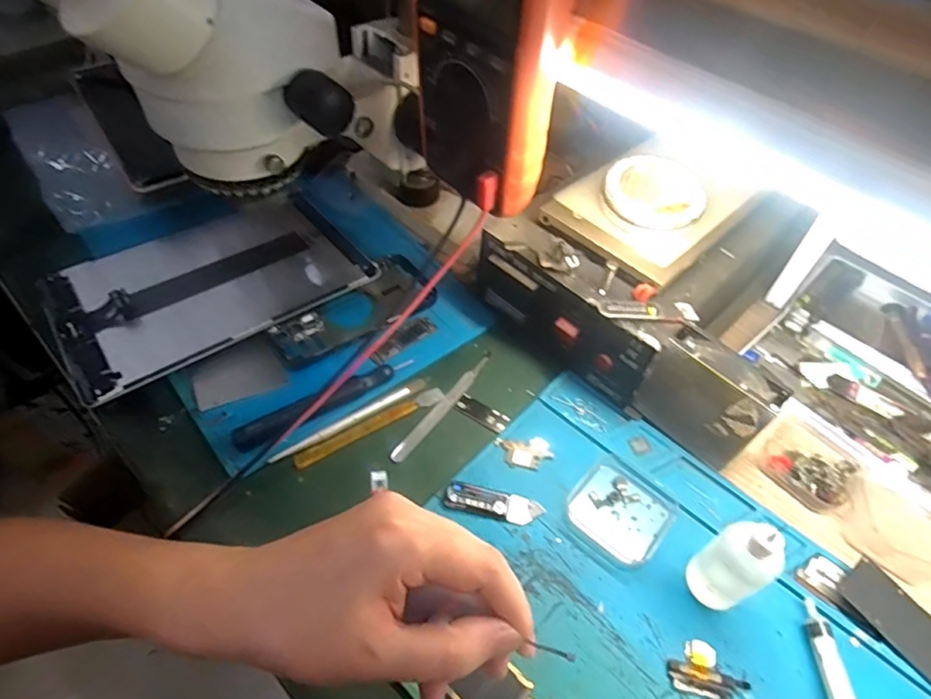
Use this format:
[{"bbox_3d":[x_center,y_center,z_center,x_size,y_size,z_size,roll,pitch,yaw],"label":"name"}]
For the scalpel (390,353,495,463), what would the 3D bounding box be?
[{"bbox_3d":[-0.016,0.043,0.439,0.012,0.004,0.123,31,56,20],"label":"scalpel"}]

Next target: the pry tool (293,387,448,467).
[{"bbox_3d":[-0.071,0.057,0.421,0.120,0.004,0.011,-24,57,-21],"label":"pry tool"}]

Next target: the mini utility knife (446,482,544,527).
[{"bbox_3d":[0.019,0.106,0.381,0.066,0.006,0.019,12,51,6],"label":"mini utility knife"}]

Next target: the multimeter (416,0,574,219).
[{"bbox_3d":[0.011,-0.163,0.308,0.047,0.179,0.088,-36,62,-28],"label":"multimeter"}]

